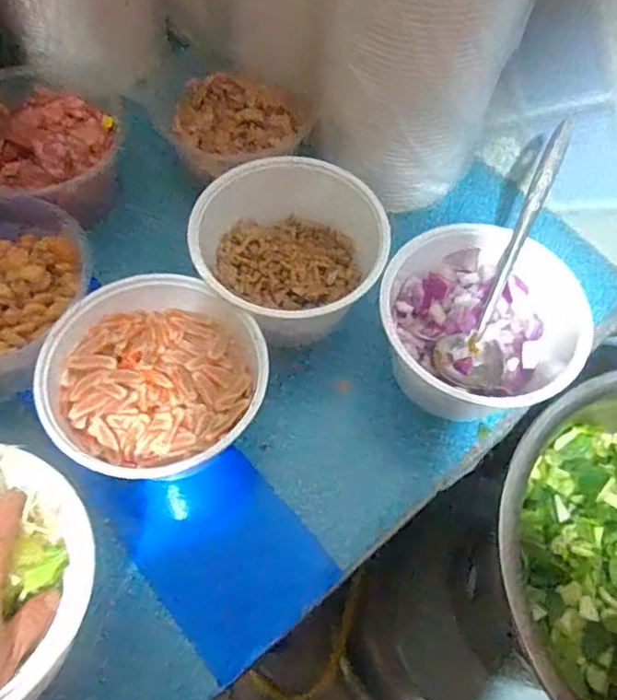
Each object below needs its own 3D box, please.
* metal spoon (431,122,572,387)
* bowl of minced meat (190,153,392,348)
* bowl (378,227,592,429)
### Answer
[{"bbox_3d":[0.175,-0.081,0.524,0.055,0.028,0.238,22,92,8],"label":"metal spoon"},{"bbox_3d":[-0.025,-0.089,0.557,0.156,0.098,0.145,1,62,-3],"label":"bowl of minced meat"},{"bbox_3d":[0.151,-0.016,0.533,0.150,0.101,0.158,1,62,-3],"label":"bowl"}]

